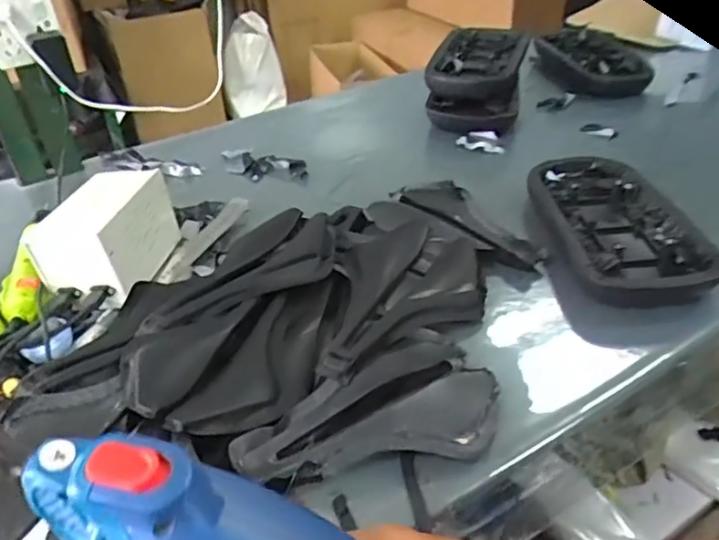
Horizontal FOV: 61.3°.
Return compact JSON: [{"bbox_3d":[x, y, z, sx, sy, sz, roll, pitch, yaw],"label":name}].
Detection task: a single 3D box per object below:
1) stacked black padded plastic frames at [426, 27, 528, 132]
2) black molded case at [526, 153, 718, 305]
[{"bbox_3d":[0.204,-0.339,1.051,0.150,0.094,0.253,7,38,13],"label":"stacked black padded plastic frames"},{"bbox_3d":[0.299,-0.048,0.730,0.159,0.052,0.290,-6,37,-3],"label":"black molded case"}]

